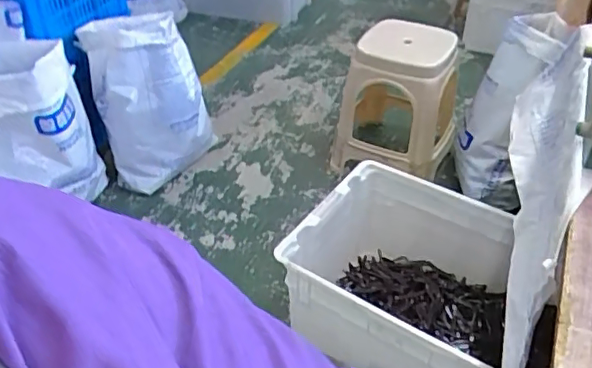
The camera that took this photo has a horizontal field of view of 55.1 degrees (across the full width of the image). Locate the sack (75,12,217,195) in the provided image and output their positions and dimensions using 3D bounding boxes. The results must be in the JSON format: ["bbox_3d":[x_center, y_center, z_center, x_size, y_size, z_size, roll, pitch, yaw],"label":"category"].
[{"bbox_3d":[-0.451,-0.262,1.786,0.330,0.475,0.272,-10,41,-12],"label":"sack"}]

